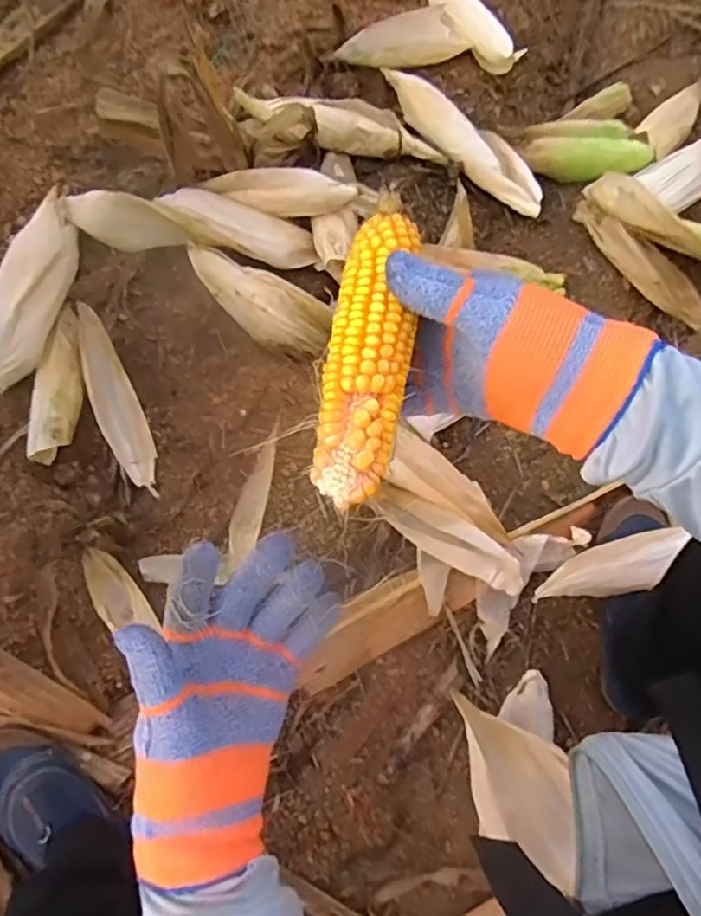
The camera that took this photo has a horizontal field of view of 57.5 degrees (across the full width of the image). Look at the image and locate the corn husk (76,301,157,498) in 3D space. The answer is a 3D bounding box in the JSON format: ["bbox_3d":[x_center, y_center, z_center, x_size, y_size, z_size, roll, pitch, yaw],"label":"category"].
[{"bbox_3d":[-0.283,-0.069,0.767,0.048,0.025,0.227,-20,94,-7],"label":"corn husk"}]

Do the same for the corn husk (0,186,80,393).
[{"bbox_3d":[-0.375,-0.201,0.751,0.059,0.053,0.237,16,72,6],"label":"corn husk"}]

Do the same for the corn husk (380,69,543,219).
[{"bbox_3d":[0.153,-0.448,0.897,0.306,0.052,0.054,42,77,13],"label":"corn husk"}]

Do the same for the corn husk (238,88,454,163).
[{"bbox_3d":[-0.012,-0.457,0.891,0.292,0.064,0.067,5,72,3],"label":"corn husk"}]

